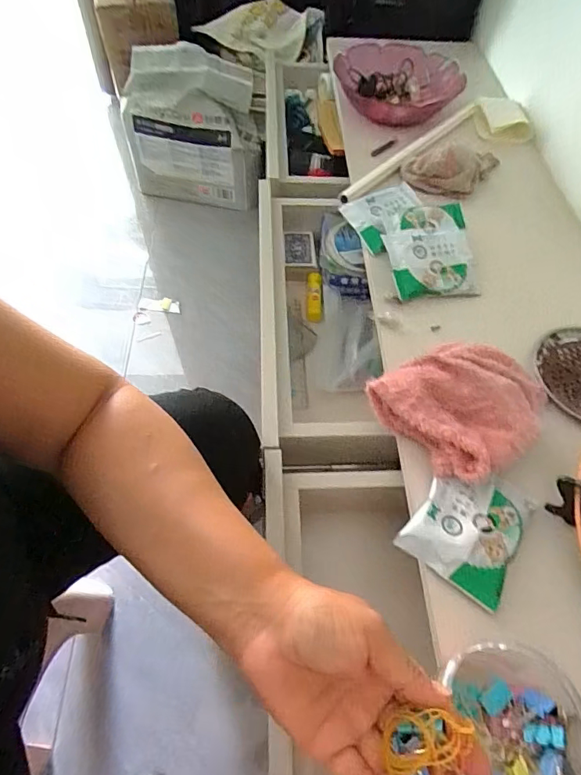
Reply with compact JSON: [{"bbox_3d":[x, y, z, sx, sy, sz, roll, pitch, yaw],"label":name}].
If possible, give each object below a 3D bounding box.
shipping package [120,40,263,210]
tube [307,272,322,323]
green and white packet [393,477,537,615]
[{"bbox_3d":[-0.268,-0.713,1.255,0.372,0.311,0.208,4,57,-1],"label":"shipping package"},{"bbox_3d":[0.039,-0.149,0.742,0.022,0.023,0.090,2,57,-2],"label":"tube"},{"bbox_3d":[0.167,0.127,0.422,0.092,0.017,0.108,32,61,16],"label":"green and white packet"}]

